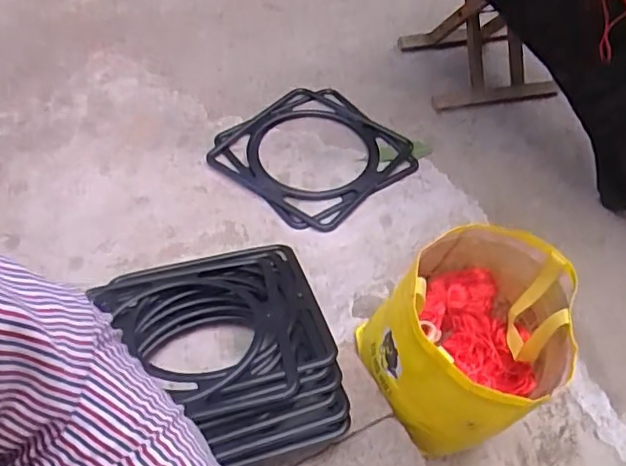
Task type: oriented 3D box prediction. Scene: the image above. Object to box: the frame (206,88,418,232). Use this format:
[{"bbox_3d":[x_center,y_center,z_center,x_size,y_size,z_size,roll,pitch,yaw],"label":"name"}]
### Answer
[{"bbox_3d":[0.003,-0.177,1.281,0.362,0.031,0.375,-36,60,-28],"label":"frame"}]

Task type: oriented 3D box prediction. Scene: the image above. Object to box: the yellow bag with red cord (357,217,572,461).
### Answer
[{"bbox_3d":[0.216,0.144,0.827,0.256,0.229,0.265,36,57,25],"label":"yellow bag with red cord"}]

